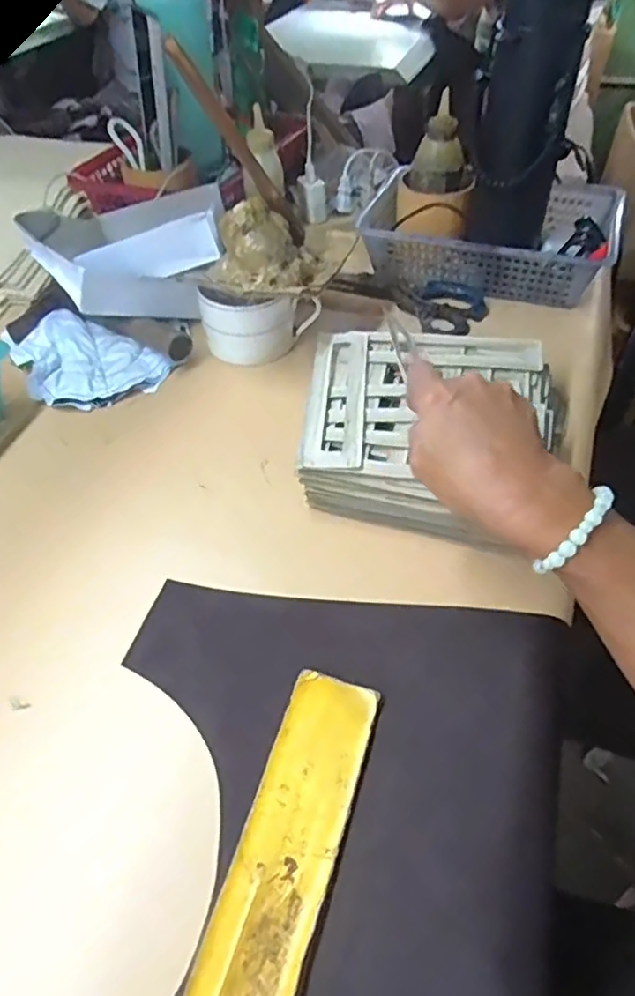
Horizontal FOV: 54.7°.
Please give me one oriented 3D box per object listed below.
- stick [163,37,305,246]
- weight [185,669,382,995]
[{"bbox_3d":[-0.055,-0.259,0.461,0.013,0.164,0.015,-36,49,11],"label":"stick"},{"bbox_3d":[-0.030,0.200,0.265,0.049,0.009,0.263,16,51,13],"label":"weight"}]

